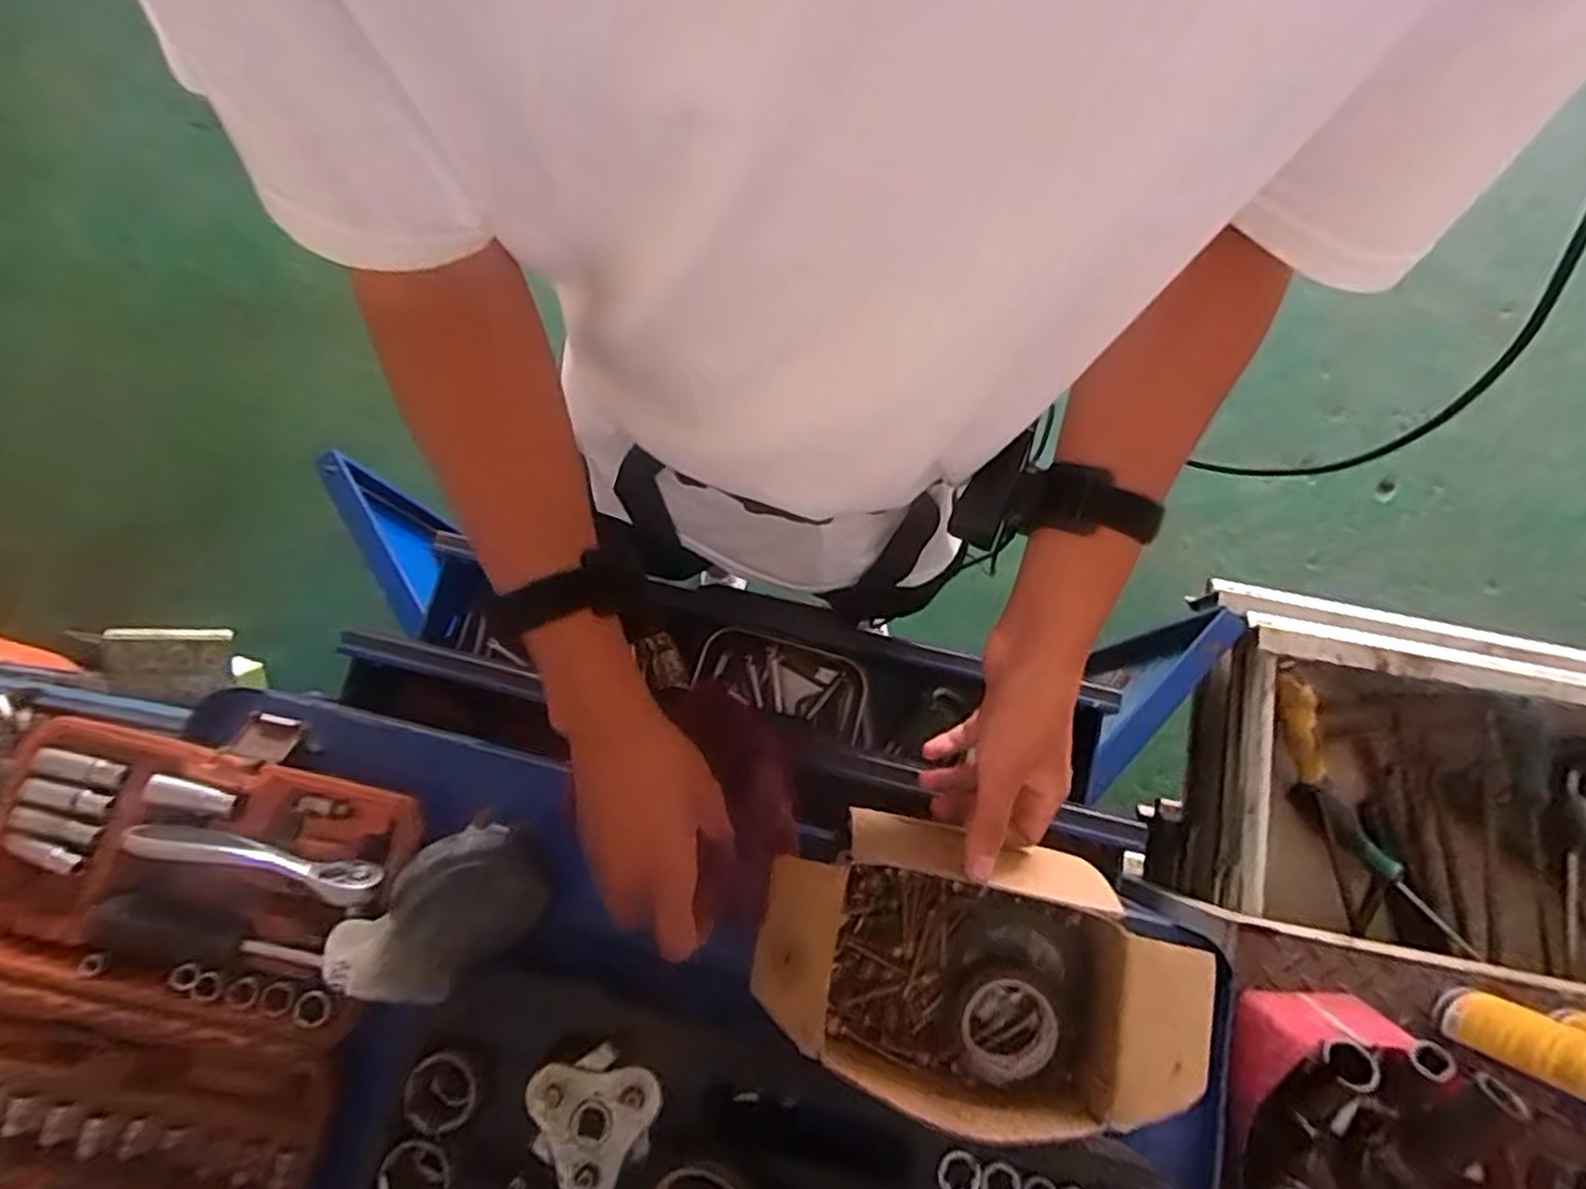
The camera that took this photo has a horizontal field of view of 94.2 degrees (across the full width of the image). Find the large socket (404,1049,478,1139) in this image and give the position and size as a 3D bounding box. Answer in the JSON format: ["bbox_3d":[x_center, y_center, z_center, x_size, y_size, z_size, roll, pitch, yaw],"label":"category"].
[{"bbox_3d":[-0.194,0.277,0.413,0.037,0.019,0.037,0,77,1],"label":"large socket"}]

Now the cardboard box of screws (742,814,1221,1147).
[{"bbox_3d":[0.104,0.212,0.414,0.244,0.049,0.141,10,77,4],"label":"cardboard box of screws"}]

